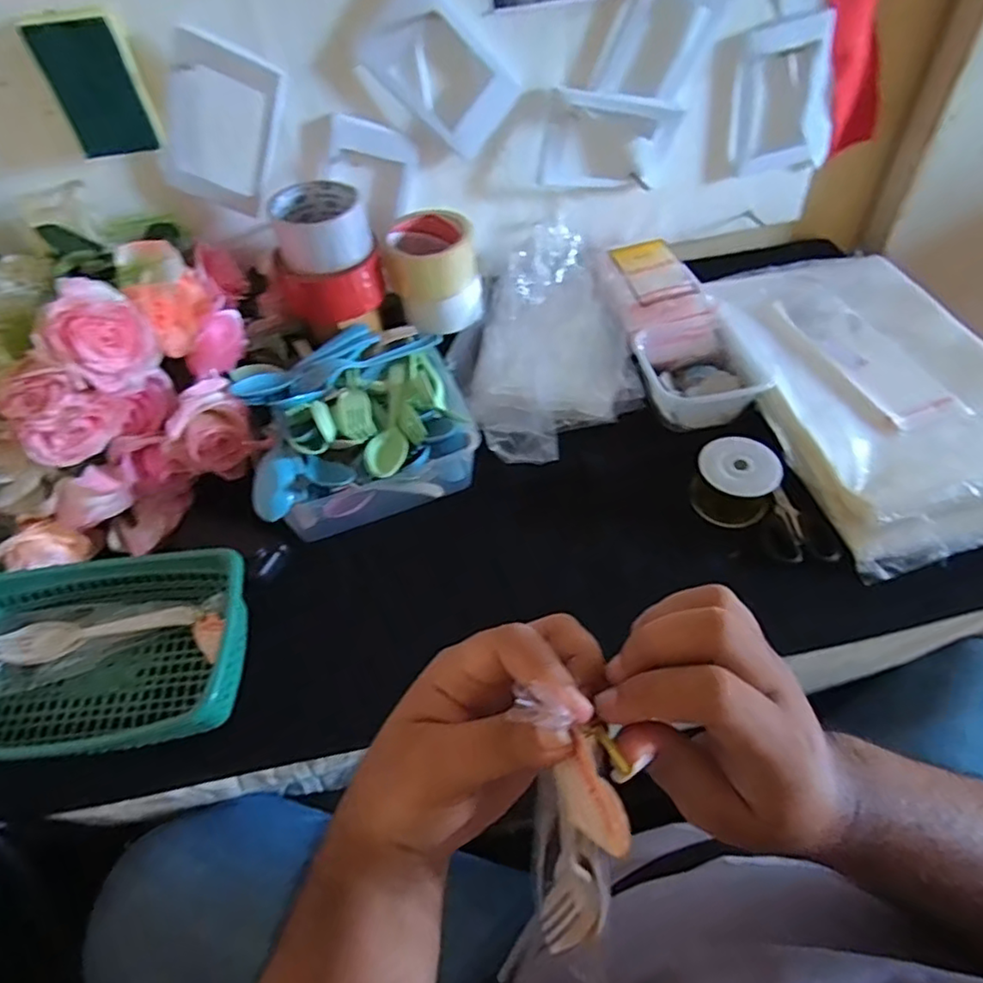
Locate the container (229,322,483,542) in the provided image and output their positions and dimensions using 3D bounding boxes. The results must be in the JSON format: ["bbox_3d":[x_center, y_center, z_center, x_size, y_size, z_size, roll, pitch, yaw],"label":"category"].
[{"bbox_3d":[-0.130,-0.072,0.604,0.198,0.107,0.192,-17,52,-9],"label":"container"}]

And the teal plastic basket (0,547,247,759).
[{"bbox_3d":[-0.314,0.130,0.489,0.239,0.069,0.142,-7,51,-1],"label":"teal plastic basket"}]

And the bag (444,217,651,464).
[{"bbox_3d":[0.053,-0.163,0.661,0.186,0.078,0.283,-14,51,-7],"label":"bag"}]

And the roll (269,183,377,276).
[{"bbox_3d":[-0.165,-0.259,0.602,0.087,0.049,0.083,-2,51,3],"label":"roll"}]

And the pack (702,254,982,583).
[{"bbox_3d":[0.389,-0.112,0.629,0.266,0.042,0.393,-15,51,-8],"label":"pack"}]

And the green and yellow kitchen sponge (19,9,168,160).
[{"bbox_3d":[-0.341,-0.350,0.533,0.065,0.097,0.034,-9,51,-3],"label":"green and yellow kitchen sponge"}]

